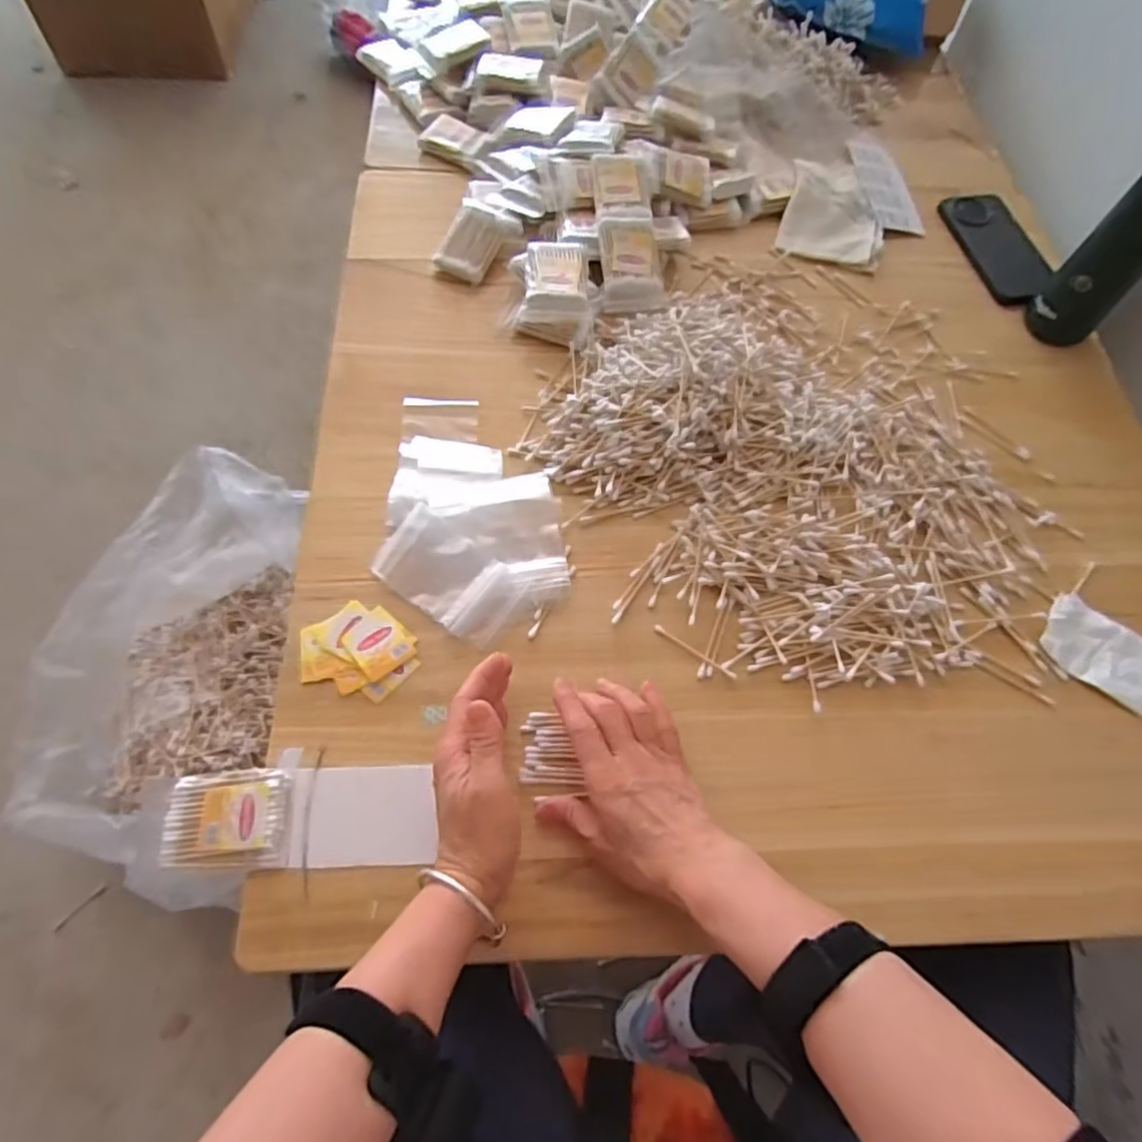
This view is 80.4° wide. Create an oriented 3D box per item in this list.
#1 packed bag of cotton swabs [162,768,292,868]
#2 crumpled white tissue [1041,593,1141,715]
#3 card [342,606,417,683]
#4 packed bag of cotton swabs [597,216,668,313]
[{"bbox_3d":[-0.222,0.160,0.441,0.077,0.014,0.059,1,64,-3],"label":"packed bag of cotton swabs"},{"bbox_3d":[0.399,0.060,0.511,0.079,0.011,0.060,36,67,13],"label":"crumpled white tissue"},{"bbox_3d":[-0.143,0.053,0.500,0.040,0.005,0.048,-35,72,-24],"label":"card"},{"bbox_3d":[0.057,-0.294,0.641,0.056,0.014,0.094,-5,88,-4],"label":"packed bag of cotton swabs"}]

